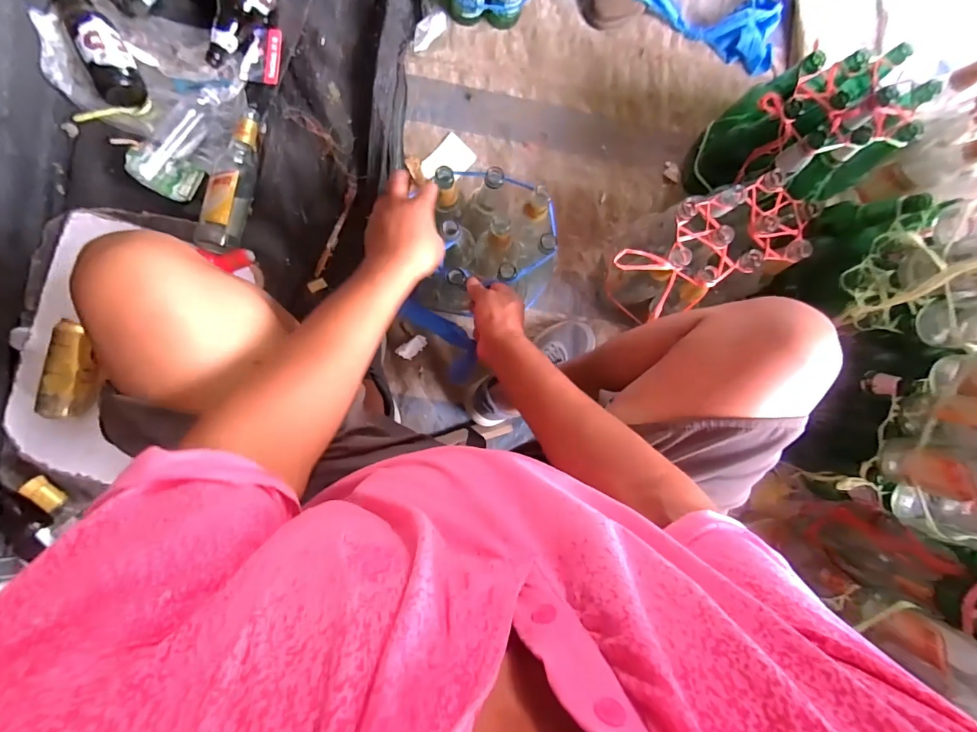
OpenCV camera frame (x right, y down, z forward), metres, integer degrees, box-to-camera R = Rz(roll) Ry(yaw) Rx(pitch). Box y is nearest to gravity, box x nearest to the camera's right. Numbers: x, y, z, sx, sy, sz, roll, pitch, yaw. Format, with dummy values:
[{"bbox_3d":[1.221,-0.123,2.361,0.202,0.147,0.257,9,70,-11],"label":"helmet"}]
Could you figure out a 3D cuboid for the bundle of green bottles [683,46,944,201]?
[{"bbox_3d":[0.533,-0.390,0.784,0.244,0.265,0.212,-22,95,-4],"label":"bundle of green bottles"}]

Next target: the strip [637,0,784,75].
[{"bbox_3d":[0.367,-0.752,0.855,0.484,0.061,0.142,25,90,-6],"label":"strip"}]

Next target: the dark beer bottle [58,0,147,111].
[{"bbox_3d":[-0.674,-0.570,0.760,0.068,0.064,0.226,-23,95,-4],"label":"dark beer bottle"}]

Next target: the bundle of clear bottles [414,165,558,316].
[{"bbox_3d":[-0.005,-0.184,0.704,0.189,0.211,0.193,13,92,-6],"label":"bundle of clear bottles"}]

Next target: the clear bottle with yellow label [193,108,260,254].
[{"bbox_3d":[-0.476,-0.342,0.808,0.069,0.070,0.267,7,92,-6],"label":"clear bottle with yellow label"}]

